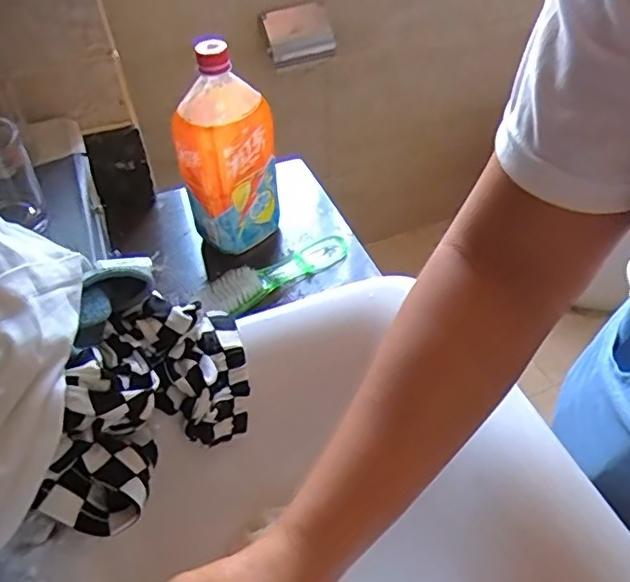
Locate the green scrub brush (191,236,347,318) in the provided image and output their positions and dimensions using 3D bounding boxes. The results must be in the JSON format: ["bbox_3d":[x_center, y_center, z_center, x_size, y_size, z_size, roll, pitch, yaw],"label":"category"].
[{"bbox_3d":[-0.042,-0.023,0.640,0.178,0.033,0.042,-28,51,-21],"label":"green scrub brush"}]

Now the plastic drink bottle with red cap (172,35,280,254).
[{"bbox_3d":[-0.094,-0.143,0.619,0.093,0.209,0.066,-36,55,-27],"label":"plastic drink bottle with red cap"}]

